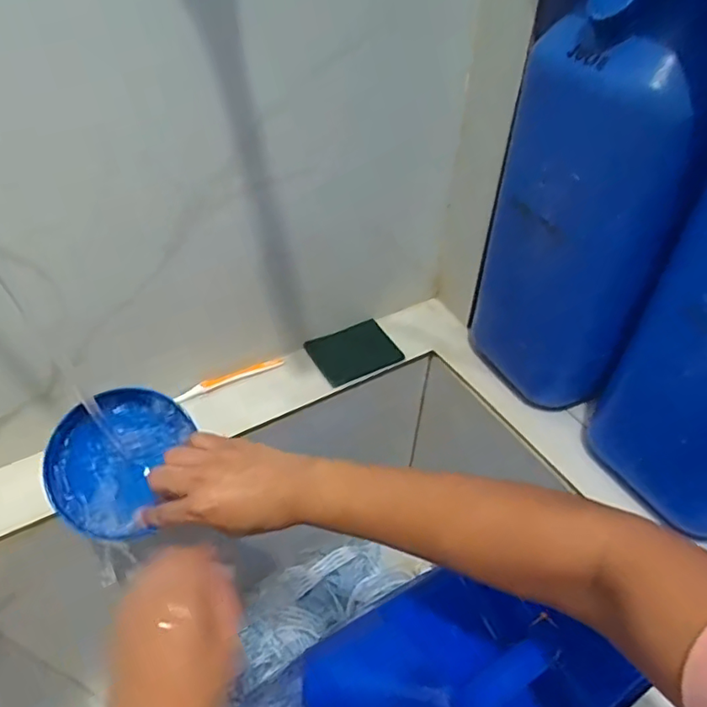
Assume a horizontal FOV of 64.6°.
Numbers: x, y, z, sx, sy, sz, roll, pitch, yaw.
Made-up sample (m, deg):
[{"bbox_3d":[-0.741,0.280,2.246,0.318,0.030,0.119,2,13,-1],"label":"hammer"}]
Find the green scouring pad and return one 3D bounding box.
[{"bbox_3d":[0.001,-0.002,0.712,0.104,0.006,0.074,-23,59,-20],"label":"green scouring pad"}]

